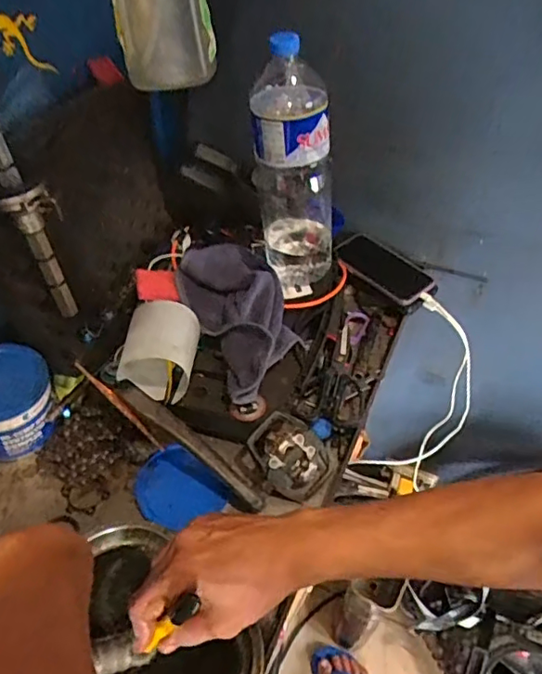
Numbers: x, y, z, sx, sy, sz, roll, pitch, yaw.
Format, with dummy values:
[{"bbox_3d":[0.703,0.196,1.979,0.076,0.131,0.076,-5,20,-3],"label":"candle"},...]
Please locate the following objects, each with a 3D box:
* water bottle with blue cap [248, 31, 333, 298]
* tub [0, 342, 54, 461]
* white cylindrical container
[{"bbox_3d":[0.032,-0.199,0.700,0.113,0.294,0.102,7,46,2],"label":"water bottle with blue cap"},{"bbox_3d":[-0.299,0.074,0.629,0.103,0.089,0.096,-18,50,-20],"label":"tub"},{"bbox_3d":[-0.128,0.009,0.662,0.085,0.067,0.117,3,46,-1],"label":"white cylindrical container"}]

